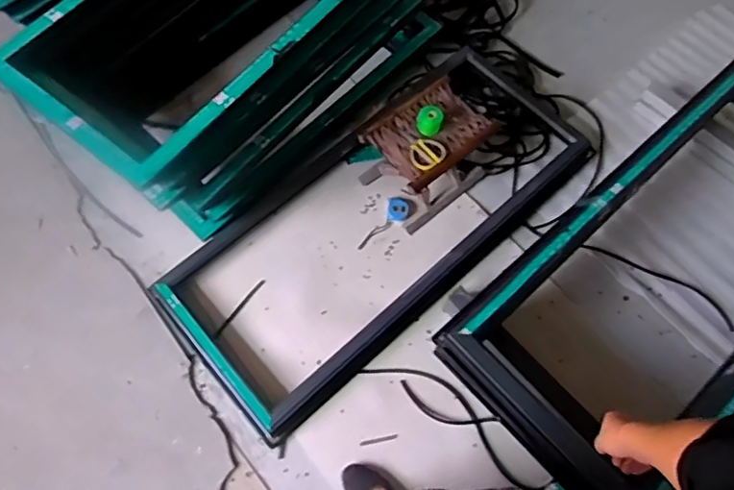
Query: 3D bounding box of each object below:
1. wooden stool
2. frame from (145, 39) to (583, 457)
[{"bbox_3d":[0.163,-0.256,1.642,0.372,0.273,0.264,-38,74,-12],"label":"wooden stool"},{"bbox_3d":[0.072,-0.109,1.686,1.381,0.082,0.582,-40,73,-16],"label":"frame"}]

